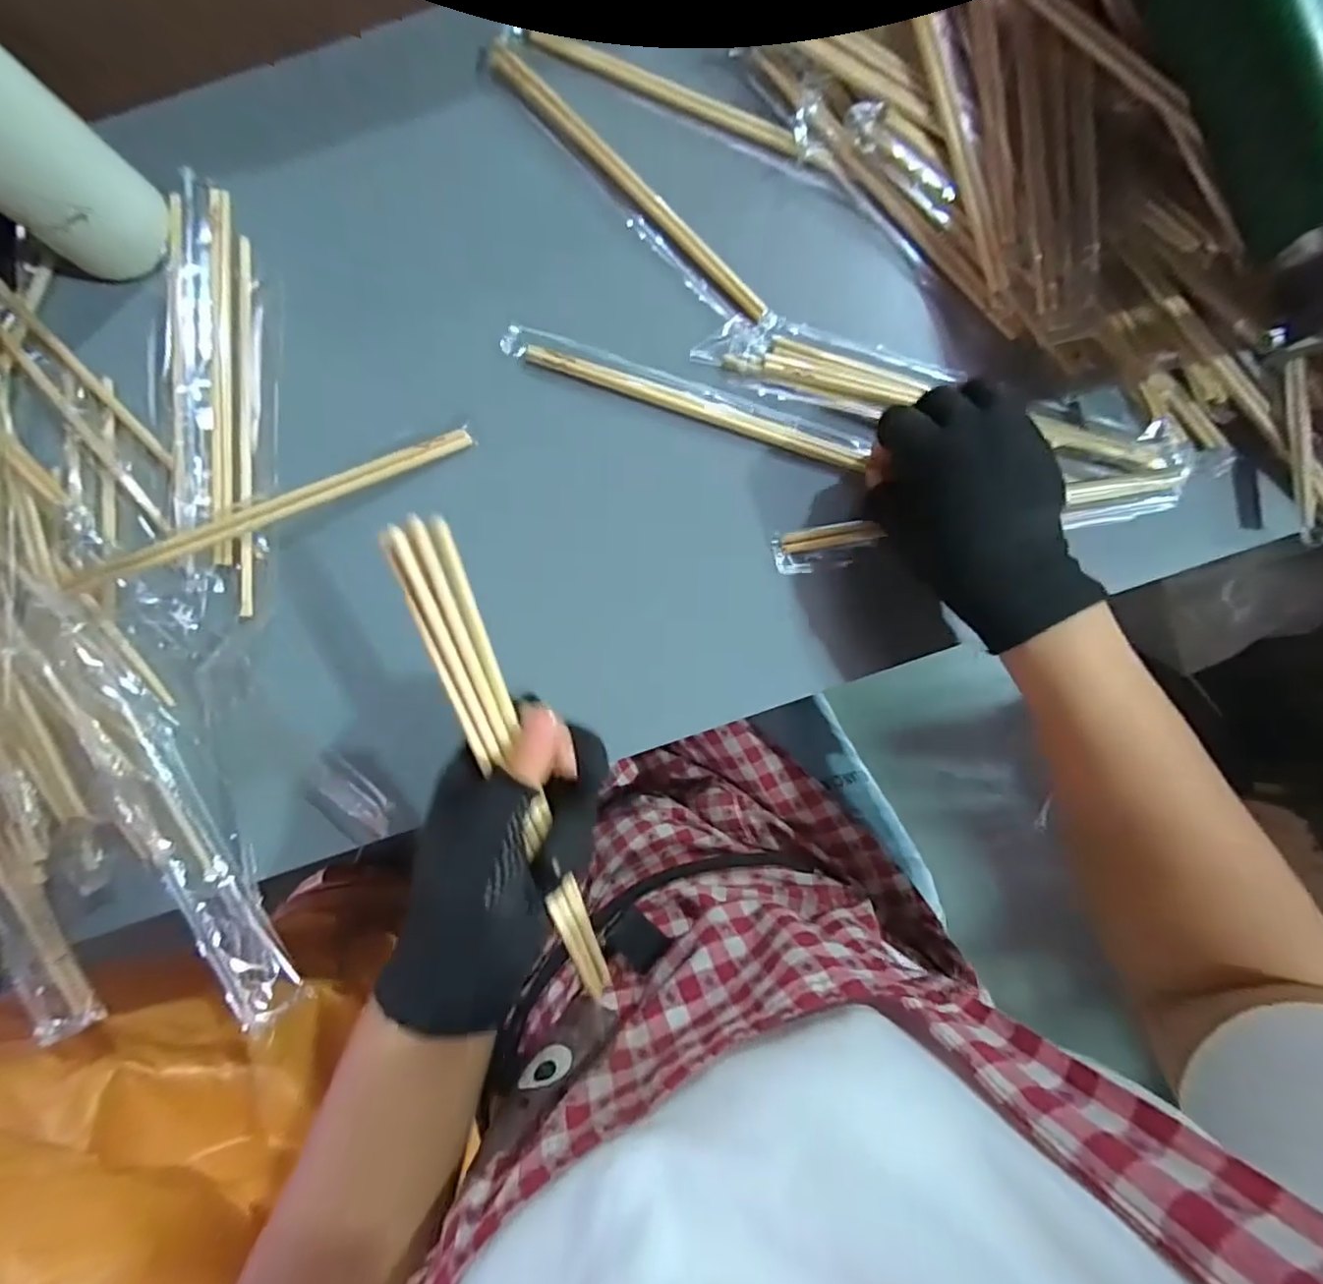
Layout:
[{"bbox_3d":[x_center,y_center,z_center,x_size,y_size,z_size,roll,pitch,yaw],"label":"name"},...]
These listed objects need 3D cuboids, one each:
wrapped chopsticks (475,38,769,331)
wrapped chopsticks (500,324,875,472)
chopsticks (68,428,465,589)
[{"bbox_3d":[-0.028,-0.286,0.374,0.029,0.007,0.249,-45,88,-2],"label":"wrapped chopsticks"},{"bbox_3d":[0.016,-0.154,0.374,0.232,0.007,0.023,19,88,1],"label":"wrapped chopsticks"},{"bbox_3d":[-0.233,-0.080,0.358,0.240,0.012,0.017,-21,87,-1],"label":"chopsticks"}]

